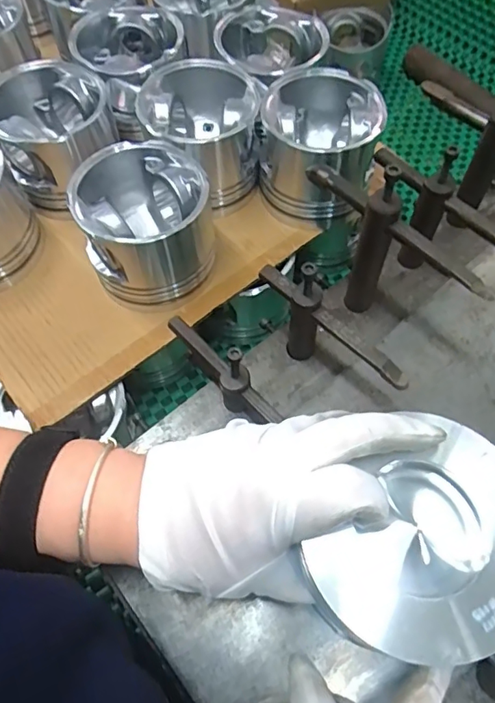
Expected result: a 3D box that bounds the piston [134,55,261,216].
[{"bbox_3d":[-0.044,-0.205,0.501,0.103,0.096,0.105,-9,60,-5],"label":"piston"}]

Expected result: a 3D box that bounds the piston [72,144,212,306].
[{"bbox_3d":[-0.087,-0.104,0.452,0.105,0.100,0.114,-14,61,-7],"label":"piston"}]

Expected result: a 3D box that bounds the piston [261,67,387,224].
[{"bbox_3d":[0.068,-0.195,0.494,0.107,0.091,0.108,0,60,1],"label":"piston"}]

